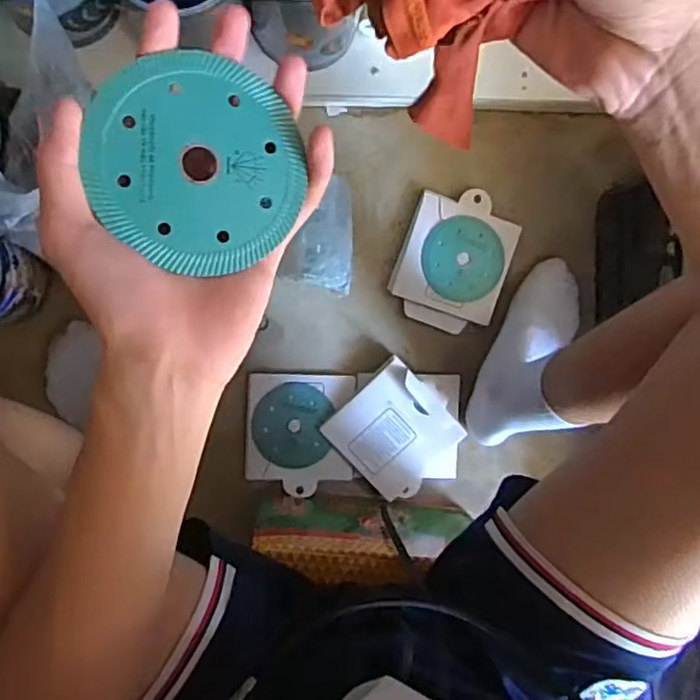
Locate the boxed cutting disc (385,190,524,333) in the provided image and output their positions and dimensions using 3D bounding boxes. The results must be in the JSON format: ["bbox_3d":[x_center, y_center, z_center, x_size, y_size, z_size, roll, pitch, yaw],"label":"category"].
[{"bbox_3d":[0.130,-0.109,0.777,0.132,0.017,0.167,18,92,-8],"label":"boxed cutting disc"}]

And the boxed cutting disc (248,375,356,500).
[{"bbox_3d":[-0.060,0.102,0.770,0.128,0.013,0.142,2,95,-8],"label":"boxed cutting disc"}]

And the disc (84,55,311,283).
[{"bbox_3d":[-0.070,-0.087,0.295,0.094,0.004,0.095,-1,92,-19],"label":"disc"}]

